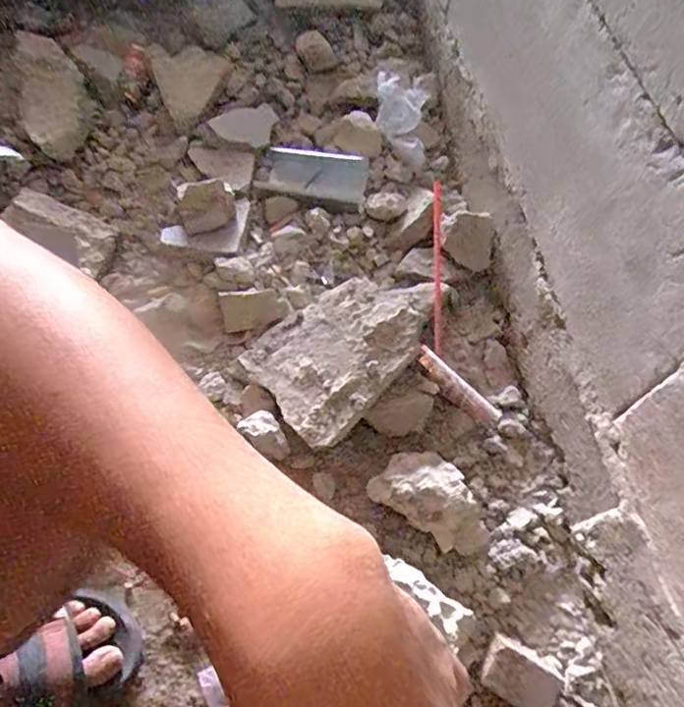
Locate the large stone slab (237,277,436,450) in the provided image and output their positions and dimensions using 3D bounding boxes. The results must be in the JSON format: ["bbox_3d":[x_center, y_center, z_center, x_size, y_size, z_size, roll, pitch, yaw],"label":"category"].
[{"bbox_3d":[0.014,-0.017,0.643,0.232,0.050,0.147,-38,71,-22],"label":"large stone slab"}]

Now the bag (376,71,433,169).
[{"bbox_3d":[0.085,-0.332,0.798,0.076,0.052,0.131,4,61,-3],"label":"bag"}]

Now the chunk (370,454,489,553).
[{"bbox_3d":[0.099,0.153,0.589,0.128,0.050,0.081,38,65,15],"label":"chunk"}]

